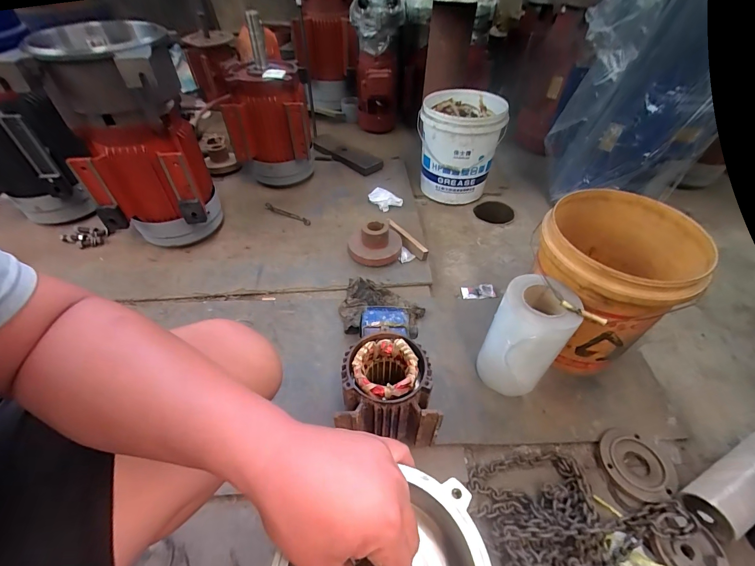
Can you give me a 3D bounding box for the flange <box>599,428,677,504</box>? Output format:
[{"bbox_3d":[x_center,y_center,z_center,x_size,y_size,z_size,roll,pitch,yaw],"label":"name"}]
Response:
[{"bbox_3d":[0.508,0.349,0.673,0.129,0.011,0.129,1,47,-1],"label":"flange"}]

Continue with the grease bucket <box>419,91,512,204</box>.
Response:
[{"bbox_3d":[0.272,-0.467,1.219,0.252,0.305,0.261,1,47,-1],"label":"grease bucket"}]

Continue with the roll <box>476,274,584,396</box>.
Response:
[{"bbox_3d":[0.298,0.125,0.726,0.131,0.263,0.154,24,51,19],"label":"roll"}]

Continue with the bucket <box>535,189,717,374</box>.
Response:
[{"bbox_3d":[0.474,0.002,0.772,0.281,0.288,0.286,32,54,25],"label":"bucket"}]

